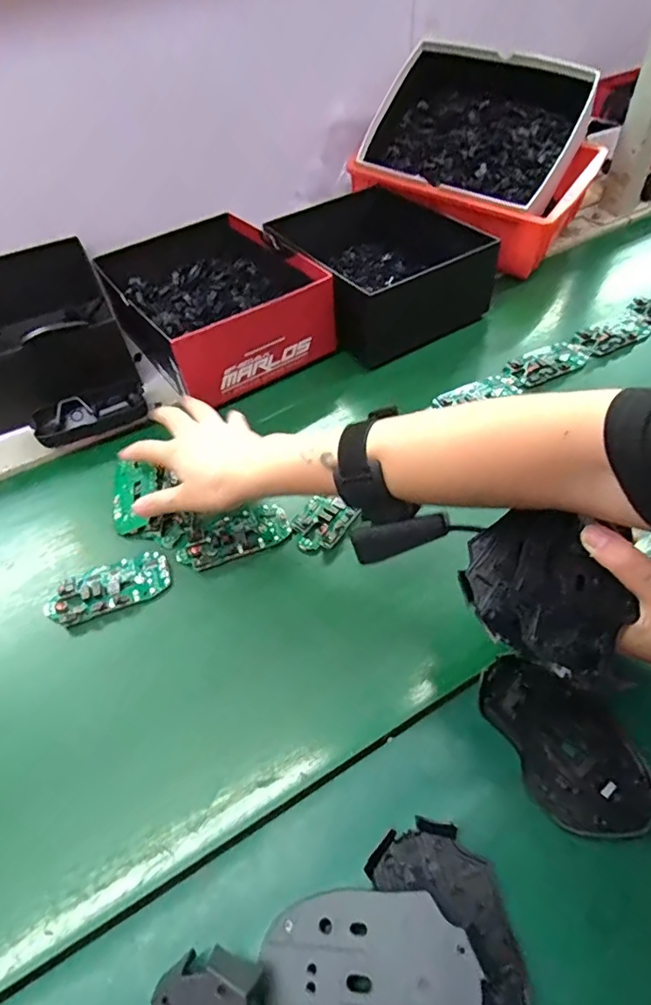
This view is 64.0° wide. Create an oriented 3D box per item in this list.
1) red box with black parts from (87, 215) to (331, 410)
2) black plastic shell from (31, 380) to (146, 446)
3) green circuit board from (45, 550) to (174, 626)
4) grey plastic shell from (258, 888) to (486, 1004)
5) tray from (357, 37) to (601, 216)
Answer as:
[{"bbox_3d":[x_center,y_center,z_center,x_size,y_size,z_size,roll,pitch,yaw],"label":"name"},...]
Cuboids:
[{"bbox_3d":[-0.134,-0.242,0.618,0.195,0.081,0.262,-30,55,-18],"label":"red box with black parts"},{"bbox_3d":[-0.241,-0.092,0.540,0.111,0.029,0.048,-19,53,-11],"label":"black plastic shell"},{"bbox_3d":[-0.179,0.070,0.431,0.097,0.013,0.044,-20,53,-11],"label":"green circuit board"},{"bbox_3d":[0.021,0.239,0.262,0.104,0.021,0.072,-10,51,-3],"label":"grey plastic shell"},{"bbox_3d":[0.192,-0.478,0.689,0.259,0.094,0.214,23,81,21],"label":"tray"}]

